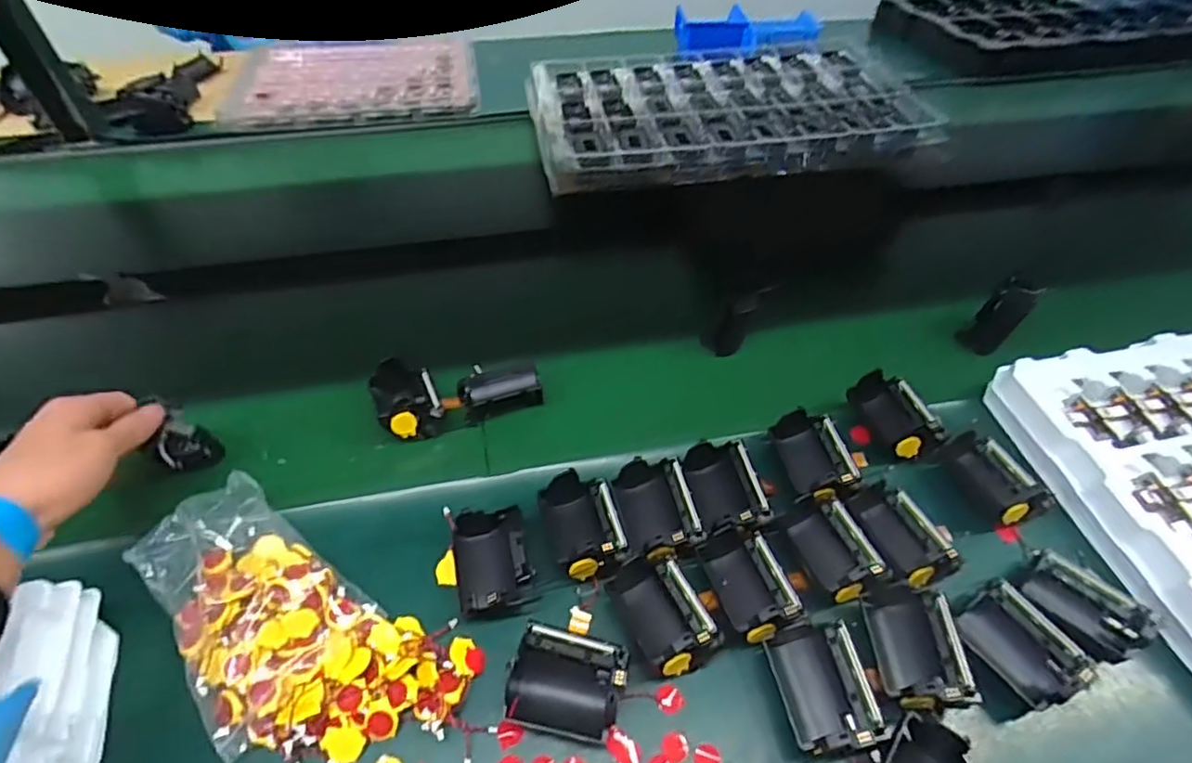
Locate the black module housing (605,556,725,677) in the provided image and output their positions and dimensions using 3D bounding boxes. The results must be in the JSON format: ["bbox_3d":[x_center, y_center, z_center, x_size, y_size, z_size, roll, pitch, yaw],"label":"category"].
[{"bbox_3d":[0.044,0.151,0.399,0.054,0.044,0.079,-20,54,-17],"label":"black module housing"}]

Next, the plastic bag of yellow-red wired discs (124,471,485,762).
[{"bbox_3d":[-0.203,0.161,0.386,0.239,0.029,0.122,25,54,20],"label":"plastic bag of yellow-red wired discs"}]

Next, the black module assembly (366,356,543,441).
[{"bbox_3d":[-0.126,-0.001,0.531,0.140,0.047,0.081,-16,52,-13],"label":"black module assembly"}]

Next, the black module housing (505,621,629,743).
[{"bbox_3d":[-0.019,0.185,0.371,0.070,0.031,0.055,11,51,9],"label":"black module housing"}]

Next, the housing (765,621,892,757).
[{"bbox_3d":[0.141,0.193,0.379,0.055,0.045,0.074,-7,51,-7],"label":"housing"}]

